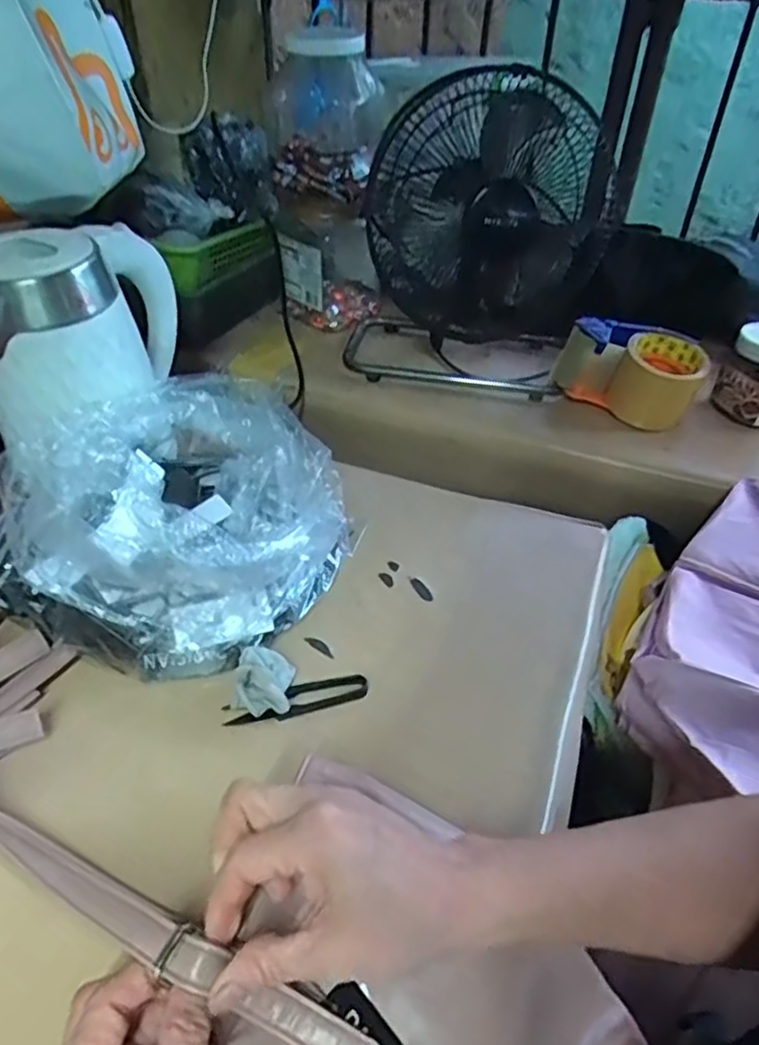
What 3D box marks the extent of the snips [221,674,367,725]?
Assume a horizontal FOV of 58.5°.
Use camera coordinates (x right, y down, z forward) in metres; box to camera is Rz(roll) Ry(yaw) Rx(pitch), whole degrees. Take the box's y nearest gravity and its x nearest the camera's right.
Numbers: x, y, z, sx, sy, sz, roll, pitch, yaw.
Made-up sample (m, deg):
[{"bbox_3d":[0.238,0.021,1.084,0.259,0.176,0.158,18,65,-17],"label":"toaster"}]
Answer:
[{"bbox_3d":[-0.057,0.123,0.471,0.098,0.011,0.025,-13,42,-16],"label":"snips"}]

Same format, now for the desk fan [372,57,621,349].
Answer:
[{"bbox_3d":[0.130,-0.340,0.799,0.261,0.303,0.180,6,40,6],"label":"desk fan"}]

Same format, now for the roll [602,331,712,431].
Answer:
[{"bbox_3d":[0.317,-0.158,0.768,0.085,0.082,0.081,32,49,32],"label":"roll"}]

